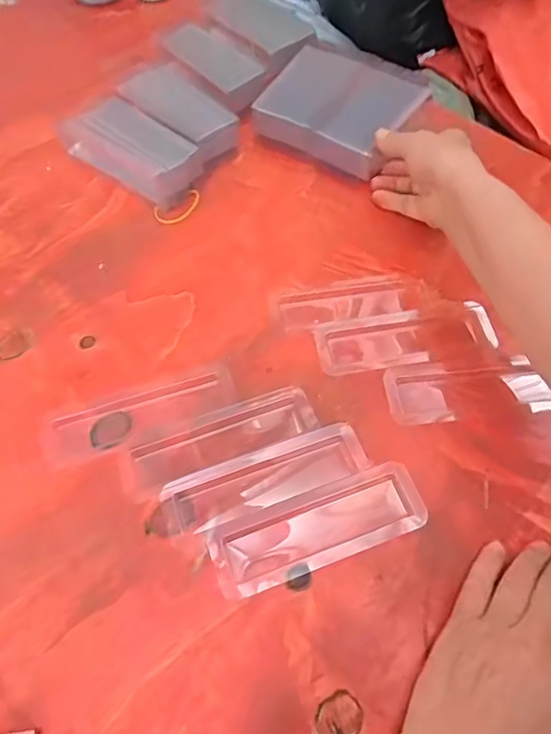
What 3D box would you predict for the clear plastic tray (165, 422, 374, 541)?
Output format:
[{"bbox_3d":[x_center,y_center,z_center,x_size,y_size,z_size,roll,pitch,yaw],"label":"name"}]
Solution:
[{"bbox_3d":[-0.007,0.075,0.345,0.138,0.006,0.041,-20,63,-12],"label":"clear plastic tray"}]

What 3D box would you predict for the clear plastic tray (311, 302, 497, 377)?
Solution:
[{"bbox_3d":[0.103,-0.023,0.400,0.140,0.005,0.048,-8,61,-5],"label":"clear plastic tray"}]

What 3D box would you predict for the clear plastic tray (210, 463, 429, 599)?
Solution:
[{"bbox_3d":[0.028,0.104,0.331,0.138,0.008,0.046,-17,63,-10],"label":"clear plastic tray"}]

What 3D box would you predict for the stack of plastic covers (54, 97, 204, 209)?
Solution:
[{"bbox_3d":[-0.135,-0.204,0.481,0.144,0.050,0.061,33,66,16],"label":"stack of plastic covers"}]

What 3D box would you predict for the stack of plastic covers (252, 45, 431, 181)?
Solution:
[{"bbox_3d":[0.063,-0.259,0.506,0.134,0.035,0.119,30,65,15],"label":"stack of plastic covers"}]

